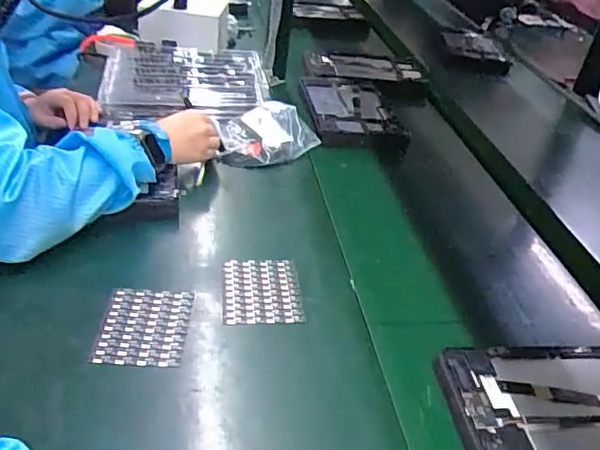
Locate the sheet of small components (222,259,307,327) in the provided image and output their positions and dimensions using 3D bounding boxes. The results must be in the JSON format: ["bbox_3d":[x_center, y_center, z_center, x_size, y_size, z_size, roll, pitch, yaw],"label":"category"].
[{"bbox_3d":[-0.043,0.073,0.628,0.084,0.013,0.097,0,34,-10],"label":"sheet of small components"}]

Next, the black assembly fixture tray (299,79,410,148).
[{"bbox_3d":[0.088,-0.208,1.048,0.165,0.038,0.261,0,34,-10],"label":"black assembly fixture tray"}]

